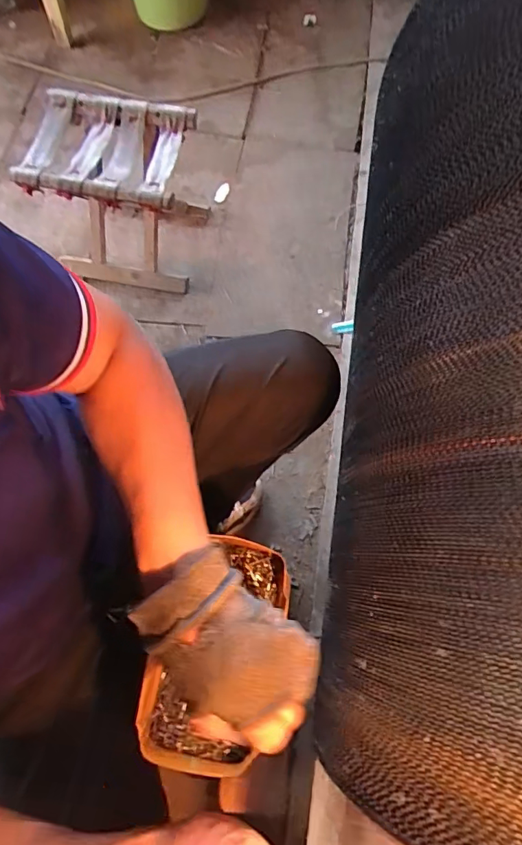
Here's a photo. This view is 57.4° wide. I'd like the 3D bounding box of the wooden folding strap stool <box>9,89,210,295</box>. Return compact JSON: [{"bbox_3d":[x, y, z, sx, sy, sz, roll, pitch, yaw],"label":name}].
[{"bbox_3d":[-0.270,-0.469,1.023,0.259,0.293,0.251,13,73,5],"label":"wooden folding strap stool"}]

